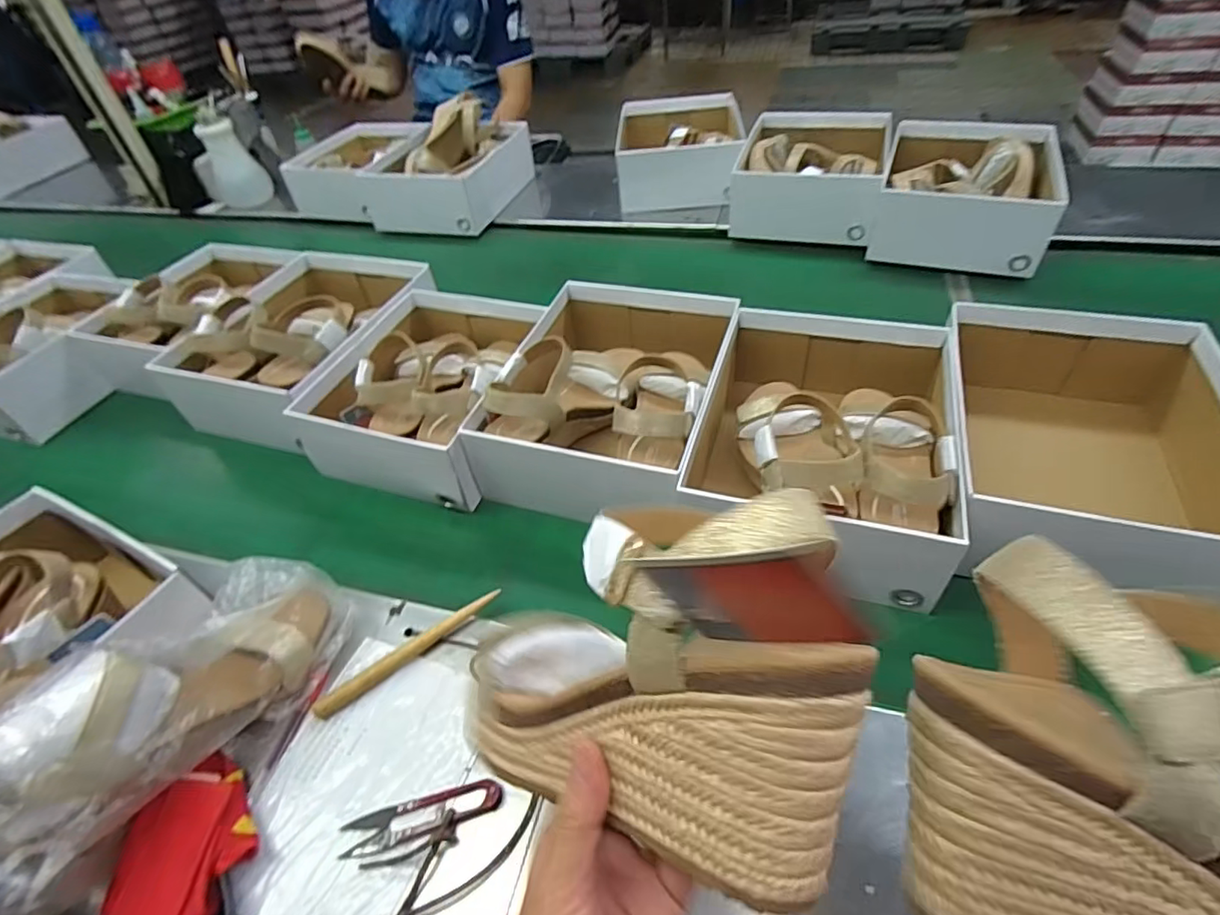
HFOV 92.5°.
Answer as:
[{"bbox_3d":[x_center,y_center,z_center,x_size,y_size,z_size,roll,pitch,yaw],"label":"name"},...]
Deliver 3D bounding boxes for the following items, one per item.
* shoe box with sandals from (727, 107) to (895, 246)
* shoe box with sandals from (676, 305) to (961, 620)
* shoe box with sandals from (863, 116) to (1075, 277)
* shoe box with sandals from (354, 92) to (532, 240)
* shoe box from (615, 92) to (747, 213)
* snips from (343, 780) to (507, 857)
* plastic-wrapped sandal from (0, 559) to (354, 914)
[{"bbox_3d":[0.357,-0.505,1.043,0.240,0.108,0.308,12,47,19],"label":"shoe box with sandals"},{"bbox_3d":[0.219,-0.029,0.612,0.237,0.126,0.305,10,47,17],"label":"shoe box with sandals"},{"bbox_3d":[0.577,-0.433,0.954,0.240,0.113,0.315,15,48,21],"label":"shoe box with sandals"},{"bbox_3d":[-0.335,-0.591,1.199,0.255,0.167,0.293,10,47,17],"label":"shoe box with sandals"},{"bbox_3d":[0.136,-0.619,1.178,0.237,0.097,0.340,0,45,8],"label":"shoe box"},{"bbox_3d":[-0.140,0.270,0.436,0.117,0.011,0.034,-12,44,-5],"label":"snips"},{"bbox_3d":[-0.337,0.176,0.444,0.113,0.108,0.285,16,29,22],"label":"plastic-wrapped sandal"}]

